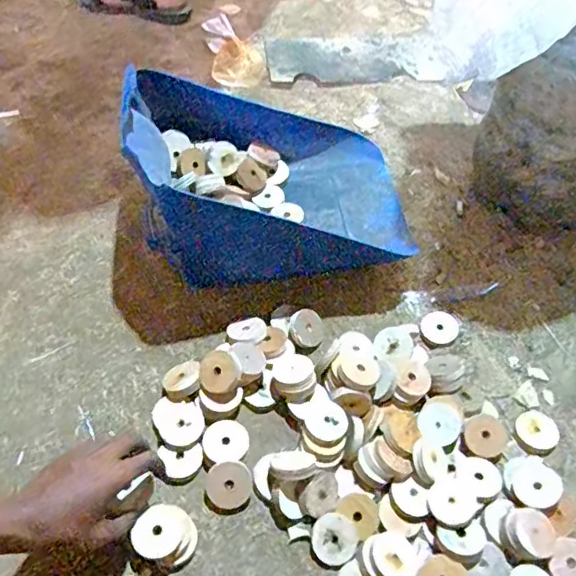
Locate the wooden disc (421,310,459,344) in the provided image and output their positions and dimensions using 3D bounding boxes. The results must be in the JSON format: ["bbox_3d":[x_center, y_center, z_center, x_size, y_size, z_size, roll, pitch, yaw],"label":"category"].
[{"bbox_3d":[0.217,0.056,0.805,0.057,0.006,0.049,-33,64,-23],"label":"wooden disc"}]

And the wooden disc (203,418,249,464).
[{"bbox_3d":[-0.072,0.177,0.656,0.051,0.008,0.050,2,56,-3],"label":"wooden disc"}]

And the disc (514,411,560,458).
[{"bbox_3d":[0.311,0.181,0.707,0.058,0.016,0.052,-36,65,-25],"label":"disc"}]

